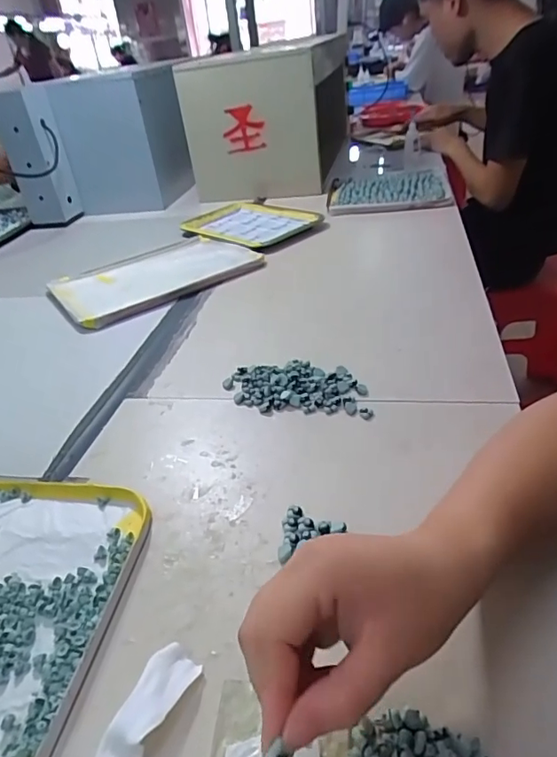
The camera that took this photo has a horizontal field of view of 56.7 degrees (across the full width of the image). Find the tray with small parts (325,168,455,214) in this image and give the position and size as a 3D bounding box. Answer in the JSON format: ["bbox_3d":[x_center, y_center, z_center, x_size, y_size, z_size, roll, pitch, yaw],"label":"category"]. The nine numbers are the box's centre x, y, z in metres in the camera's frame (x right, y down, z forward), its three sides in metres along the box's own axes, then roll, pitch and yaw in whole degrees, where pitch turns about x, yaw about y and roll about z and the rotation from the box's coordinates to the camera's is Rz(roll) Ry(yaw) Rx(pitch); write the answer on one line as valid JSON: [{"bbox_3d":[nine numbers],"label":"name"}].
[{"bbox_3d":[0.232,-0.398,1.093,0.245,0.022,0.284,-2,33,8],"label":"tray with small parts"}]

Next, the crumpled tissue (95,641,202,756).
[{"bbox_3d":[-0.071,0.180,0.282,0.029,0.017,0.071,10,37,25],"label":"crumpled tissue"}]

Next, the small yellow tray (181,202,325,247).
[{"bbox_3d":[-0.060,-0.304,1.005,0.194,0.017,0.258,-30,39,-31],"label":"small yellow tray"}]

